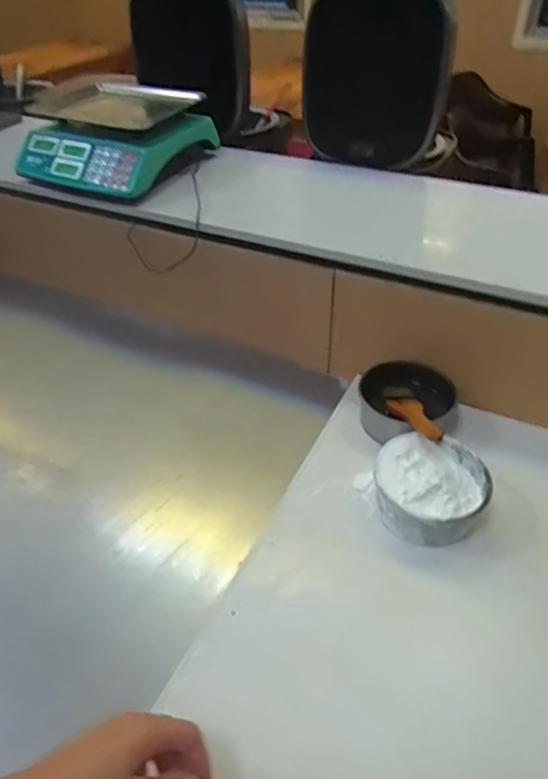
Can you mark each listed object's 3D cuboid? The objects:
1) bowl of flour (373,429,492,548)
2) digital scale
[{"bbox_3d":[0.191,0.122,0.659,0.136,0.060,0.136,9,44,12],"label":"bowl of flour"},{"bbox_3d":[-0.294,-0.455,0.983,0.311,0.106,0.270,9,44,12],"label":"digital scale"}]

